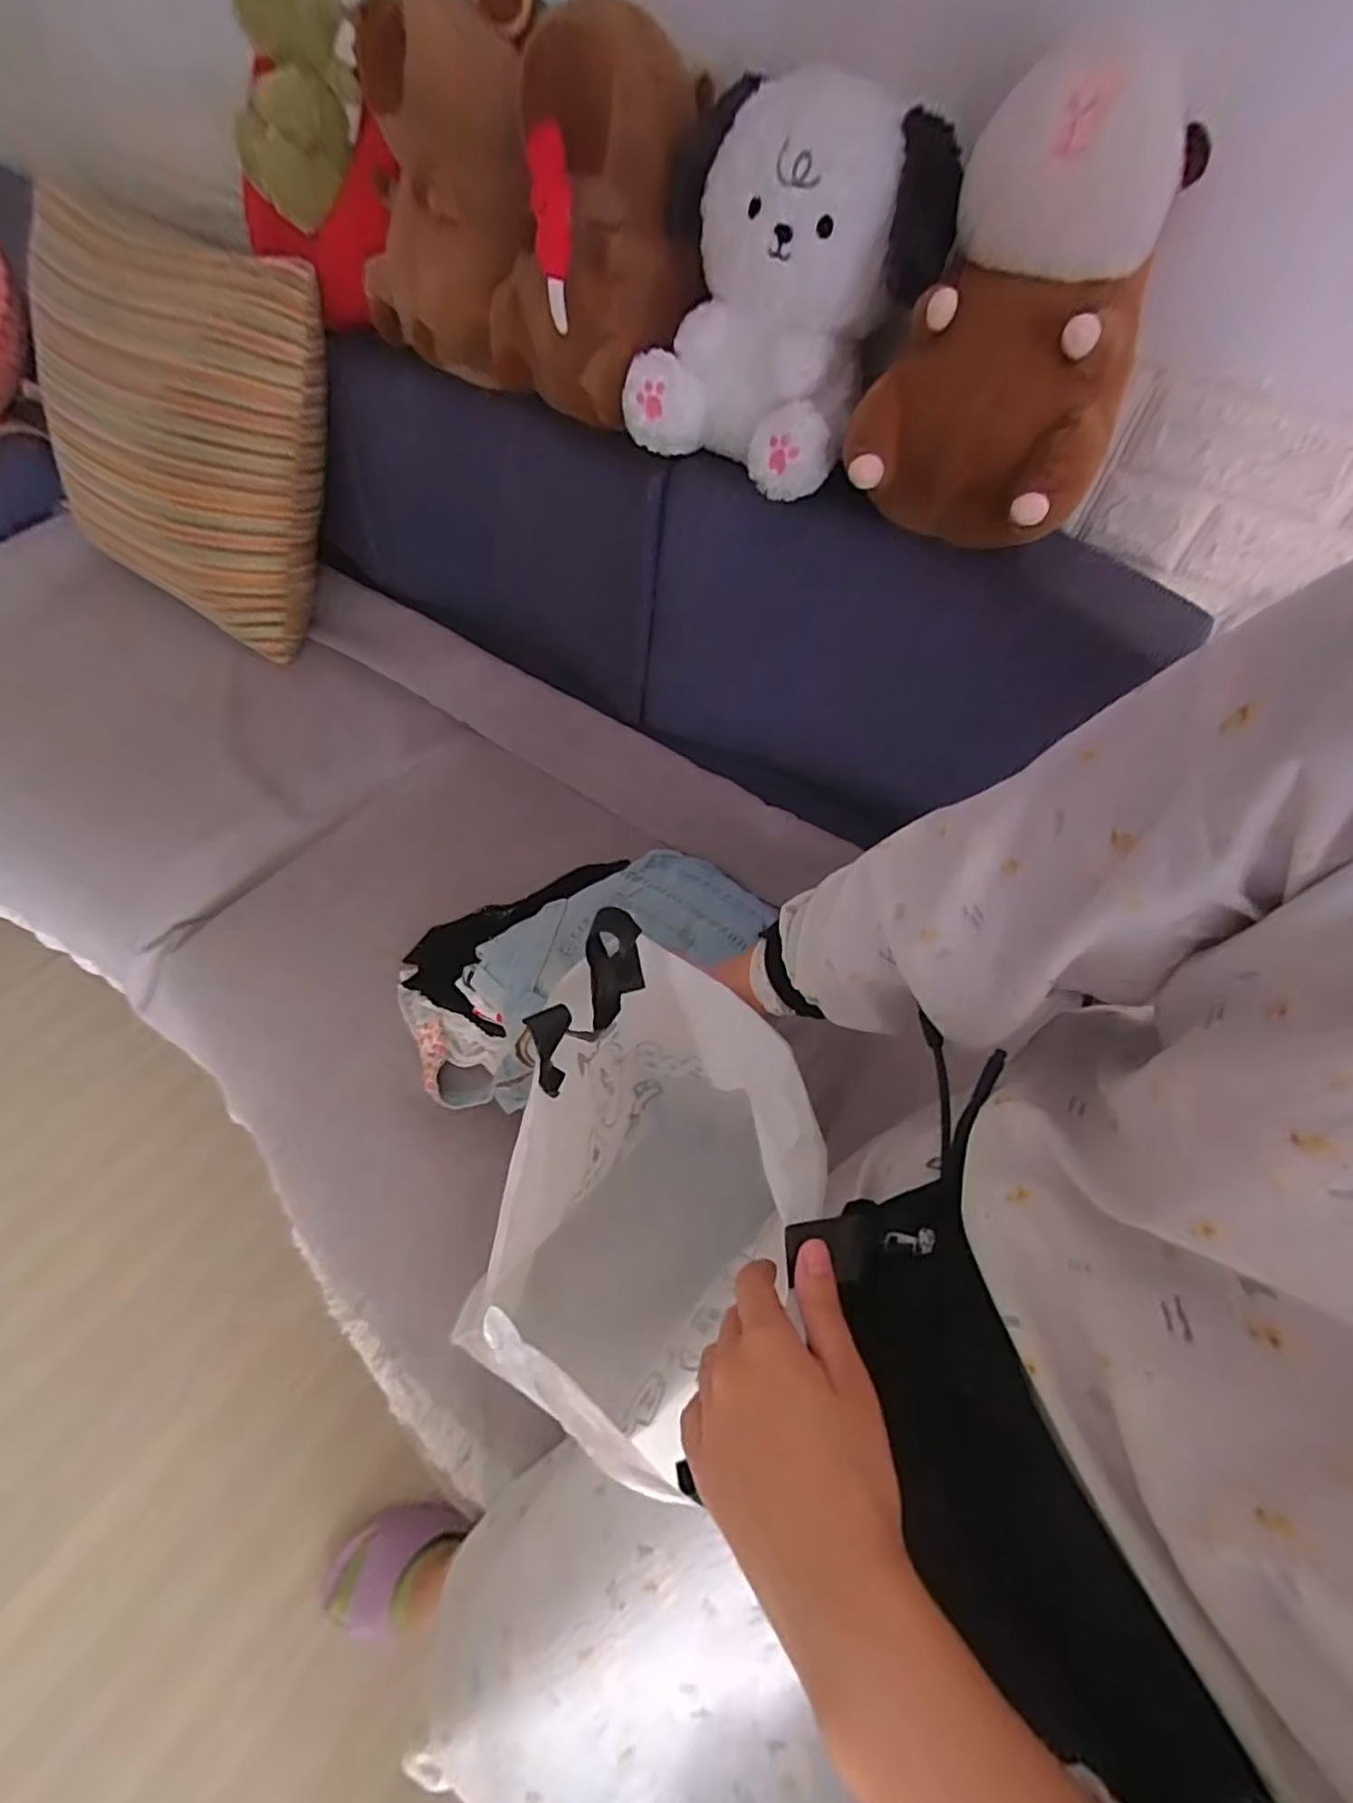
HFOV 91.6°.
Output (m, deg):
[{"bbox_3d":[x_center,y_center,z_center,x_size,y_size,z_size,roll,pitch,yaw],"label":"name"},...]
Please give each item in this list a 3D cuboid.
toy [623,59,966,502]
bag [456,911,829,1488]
[{"bbox_3d":[0.093,-0.547,0.594,0.239,0.234,0.186,29,61,15],"label":"toy"},{"bbox_3d":[-0.012,0.194,0.469,0.180,0.218,0.288,11,58,5],"label":"bag"}]

